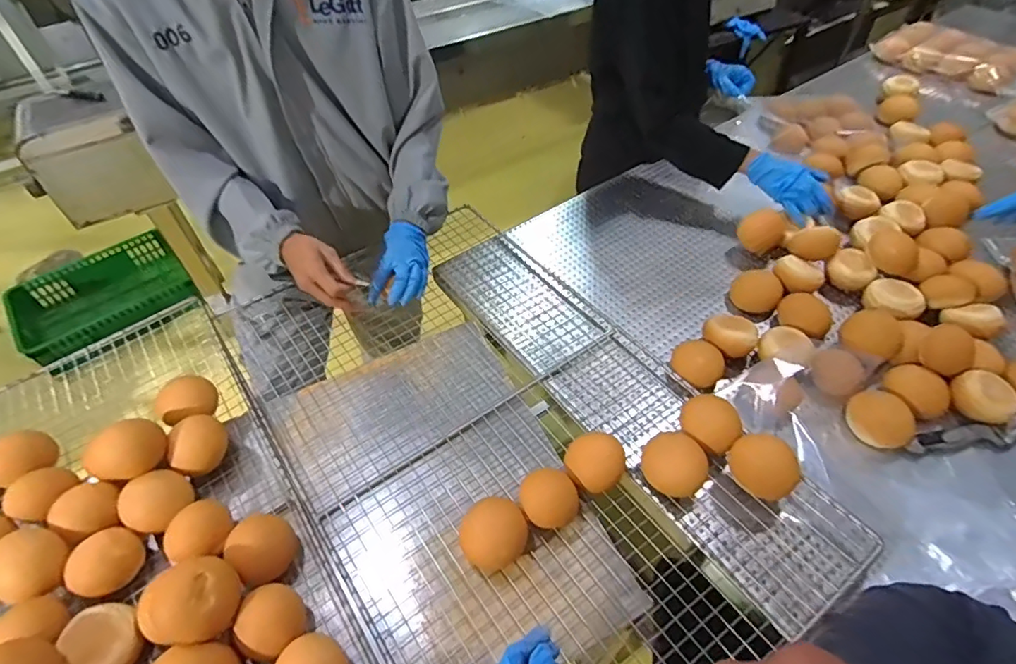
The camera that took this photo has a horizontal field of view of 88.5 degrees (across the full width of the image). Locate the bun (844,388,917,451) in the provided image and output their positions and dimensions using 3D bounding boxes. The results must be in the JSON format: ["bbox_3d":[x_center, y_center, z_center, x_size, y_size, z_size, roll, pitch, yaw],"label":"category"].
[{"bbox_3d":[0.518,0.120,0.722,0.076,0.044,0.078,-1,50,1],"label":"bun"}]

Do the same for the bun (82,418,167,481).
[{"bbox_3d":[-0.493,0.152,0.675,0.068,0.048,0.084,23,54,20],"label":"bun"}]

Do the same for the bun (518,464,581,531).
[{"bbox_3d":[0.052,0.215,0.667,0.070,0.040,0.068,-1,50,1],"label":"bun"}]

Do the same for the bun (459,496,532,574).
[{"bbox_3d":[-0.018,0.248,0.643,0.080,0.037,0.073,-1,50,1],"label":"bun"}]

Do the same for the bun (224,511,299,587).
[{"bbox_3d":[-0.297,0.260,0.634,0.067,0.060,0.077,-37,58,-25],"label":"bun"}]

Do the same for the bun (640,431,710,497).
[{"bbox_3d":[0.217,0.176,0.686,0.069,0.054,0.078,-16,51,-11],"label":"bun"}]

